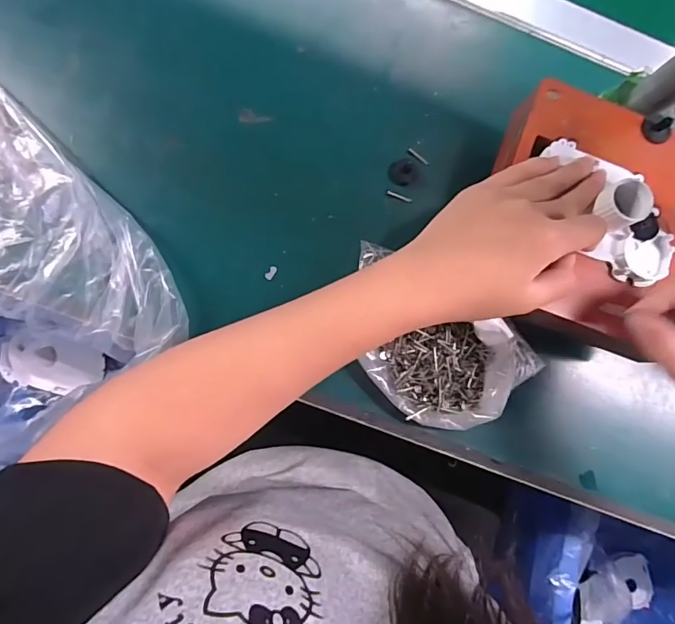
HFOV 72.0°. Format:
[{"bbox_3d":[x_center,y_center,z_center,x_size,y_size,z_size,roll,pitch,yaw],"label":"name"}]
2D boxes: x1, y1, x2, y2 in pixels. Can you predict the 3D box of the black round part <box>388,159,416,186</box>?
[{"bbox_3d":[0.051,-0.111,0.367,0.021,0.013,0.018,38,82,-1],"label":"black round part"}]

